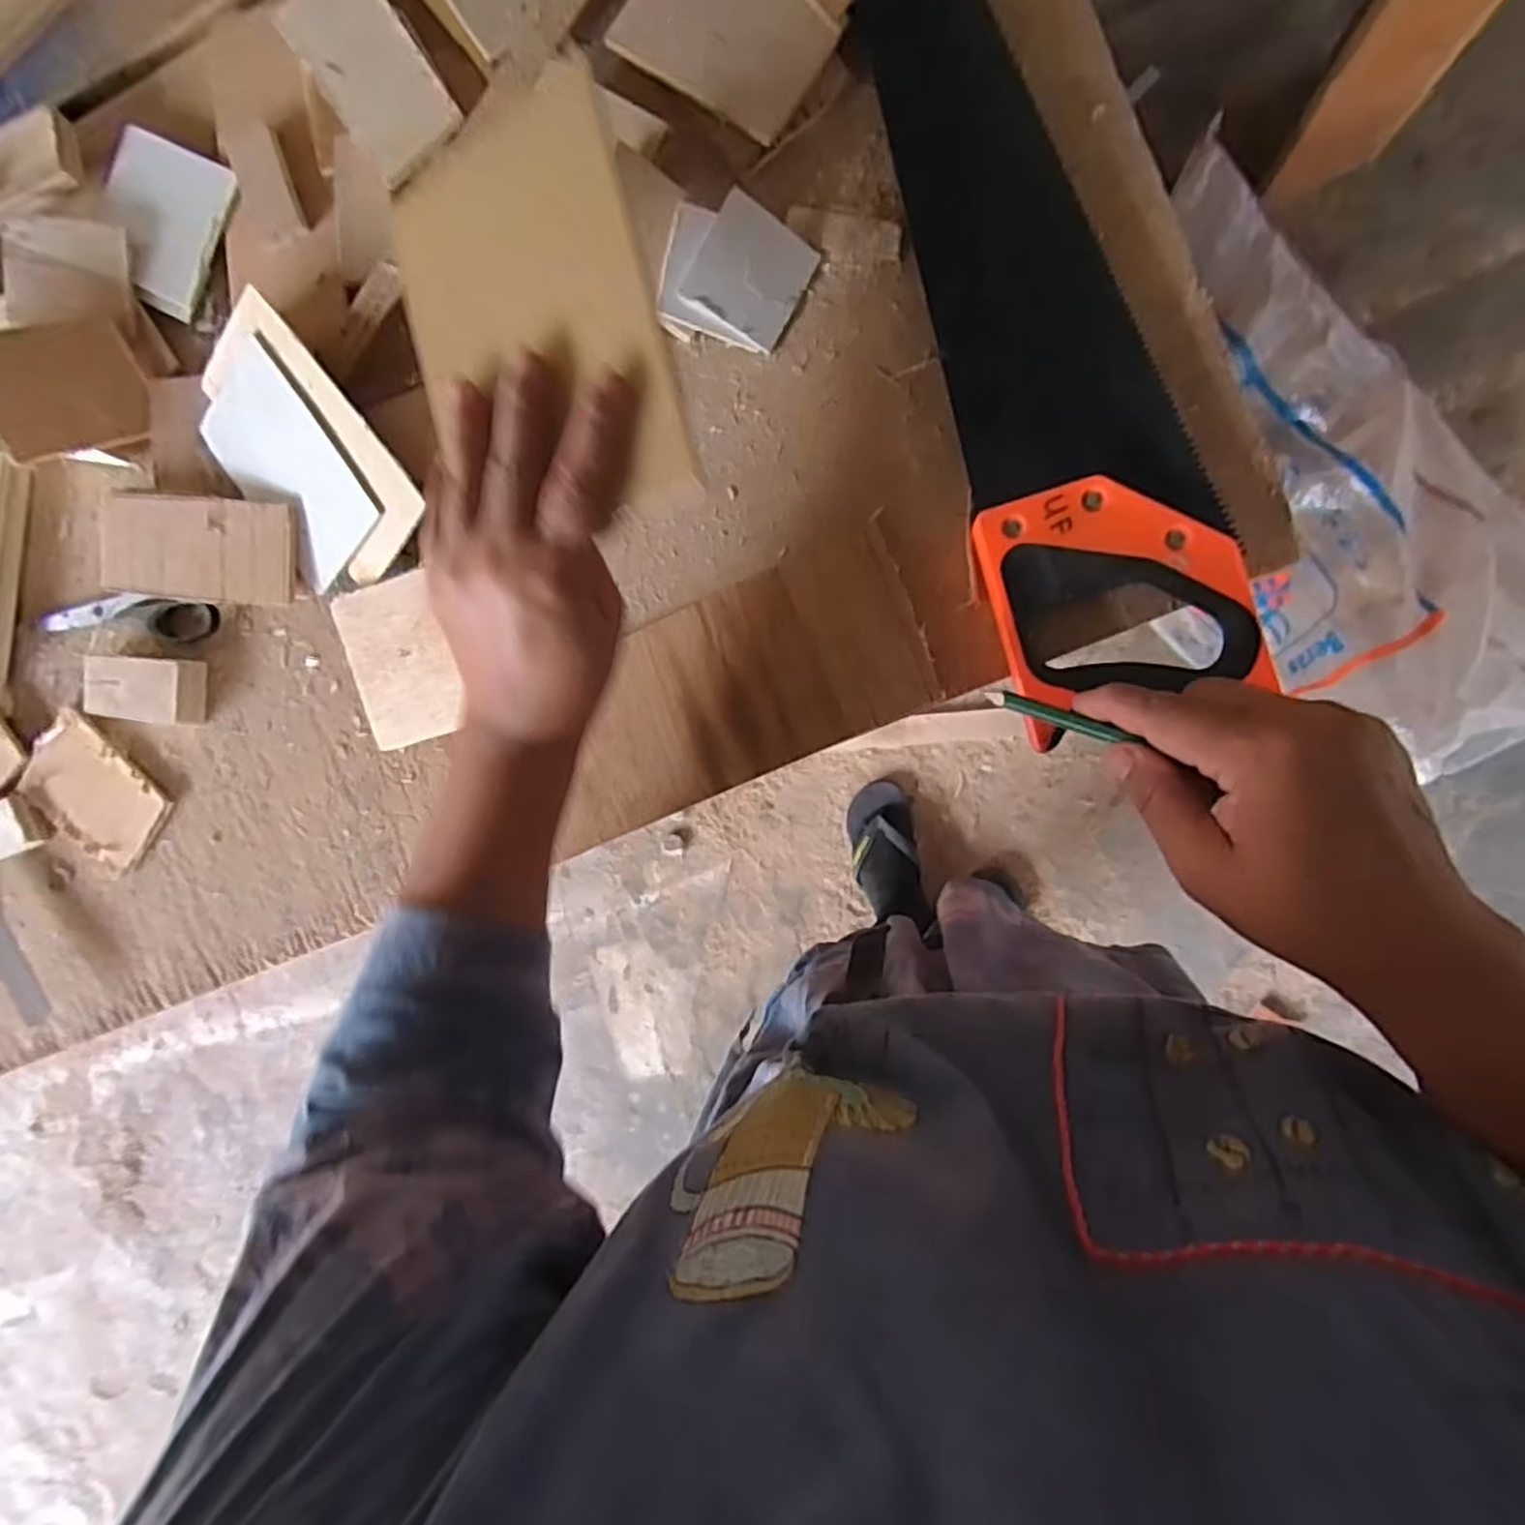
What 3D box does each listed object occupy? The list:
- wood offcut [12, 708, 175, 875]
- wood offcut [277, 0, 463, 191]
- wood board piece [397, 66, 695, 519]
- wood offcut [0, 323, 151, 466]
[{"bbox_3d":[-0.423,0.021,0.474,0.095,0.008,0.071,43,97,7],"label":"wood offcut"},{"bbox_3d":[-0.216,-0.380,0.414,0.057,0.014,0.132,-34,85,9],"label":"wood offcut"},{"bbox_3d":[-0.095,-0.180,0.310,0.103,0.006,0.173,-16,88,17],"label":"wood board piece"},{"bbox_3d":[-0.404,-0.216,0.437,0.079,0.010,0.063,-28,121,-22],"label":"wood offcut"}]

